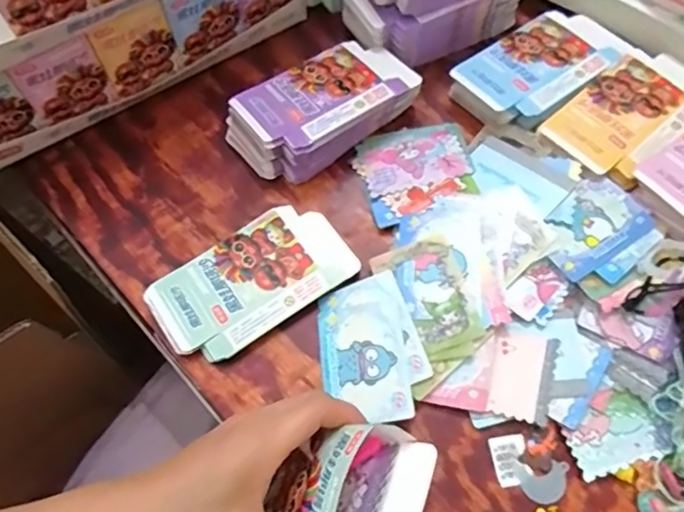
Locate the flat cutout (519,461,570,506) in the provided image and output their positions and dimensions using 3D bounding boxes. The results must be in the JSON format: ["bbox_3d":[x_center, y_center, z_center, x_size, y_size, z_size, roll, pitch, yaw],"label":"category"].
[{"bbox_3d":[0.138,0.153,0.384,0.033,0.004,0.025,-6,65,-1],"label":"flat cutout"}]

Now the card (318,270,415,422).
[{"bbox_3d":[0.015,0.068,0.424,0.061,0.004,0.105,-11,68,9],"label":"card"}]

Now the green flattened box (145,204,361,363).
[{"bbox_3d":[-0.070,0.019,0.447,0.151,0.012,0.085,-34,68,-13],"label":"green flattened box"}]

